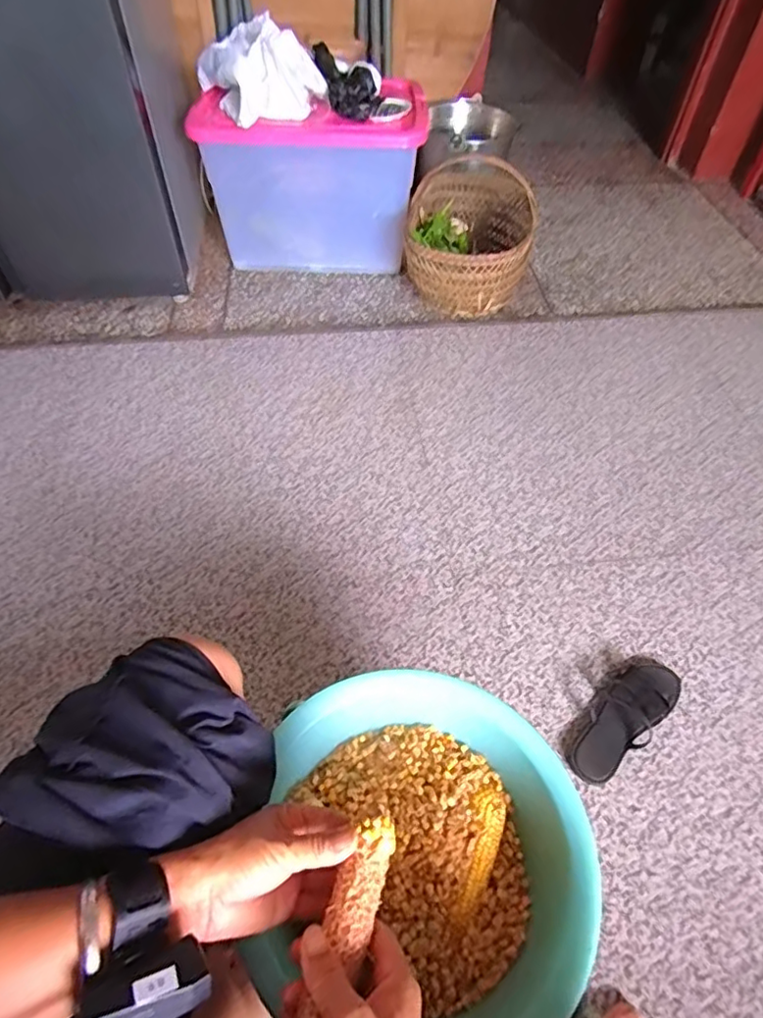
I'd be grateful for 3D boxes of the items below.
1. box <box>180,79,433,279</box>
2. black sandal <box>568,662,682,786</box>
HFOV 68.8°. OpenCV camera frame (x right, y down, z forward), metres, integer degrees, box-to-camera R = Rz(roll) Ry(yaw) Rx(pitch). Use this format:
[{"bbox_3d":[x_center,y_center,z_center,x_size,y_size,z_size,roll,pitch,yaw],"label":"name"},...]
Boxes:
[{"bbox_3d":[-0.184,-0.960,1.615,0.559,0.390,0.367,0,53,-1],"label":"box"},{"bbox_3d":[0.387,0.322,0.867,0.237,0.060,0.085,-38,62,-26],"label":"black sandal"}]

